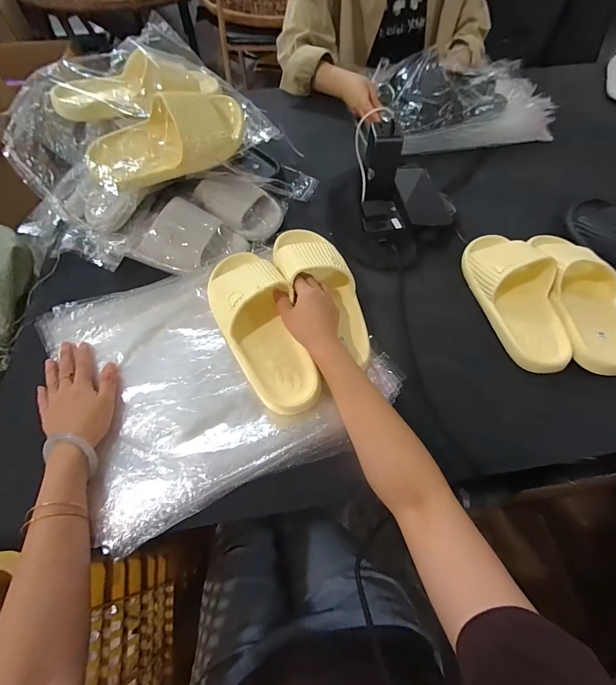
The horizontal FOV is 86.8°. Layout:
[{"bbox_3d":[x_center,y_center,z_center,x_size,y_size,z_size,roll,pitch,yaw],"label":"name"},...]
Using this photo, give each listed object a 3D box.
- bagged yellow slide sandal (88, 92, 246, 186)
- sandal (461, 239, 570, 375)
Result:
[{"bbox_3d":[-0.208,-0.303,0.510,0.248,0.085,0.111,-28,91,-8],"label":"bagged yellow slide sandal"},{"bbox_3d":[0.309,-0.080,0.478,0.092,0.063,0.241,-10,62,-7],"label":"sandal"}]

